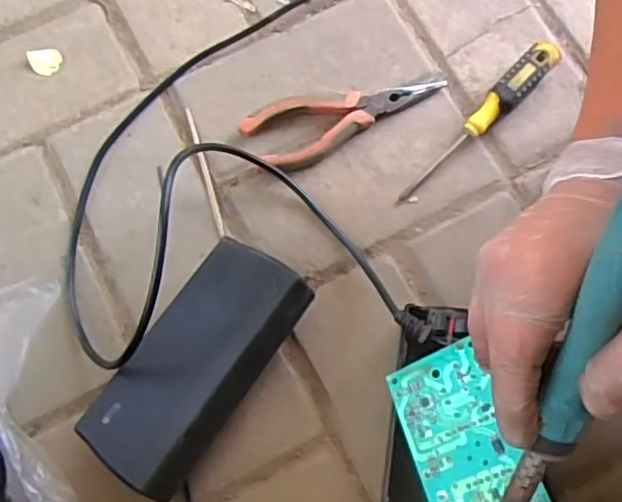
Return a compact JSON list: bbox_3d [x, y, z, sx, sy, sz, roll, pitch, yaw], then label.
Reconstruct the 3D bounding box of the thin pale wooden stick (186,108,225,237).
[{"bbox_3d":[-0.080,-0.061,0.476,0.005,0.006,0.103,-16,74,-6],"label":"thin pale wooden stick"}]

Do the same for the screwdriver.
[{"bbox_3d":[0.126,-0.097,0.480,0.161,0.015,0.022,-45,78,0],"label":"screwdriver"}]

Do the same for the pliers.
[{"bbox_3d":[0.028,-0.105,0.482,0.158,0.020,0.049,-23,75,-7],"label":"pliers"}]

